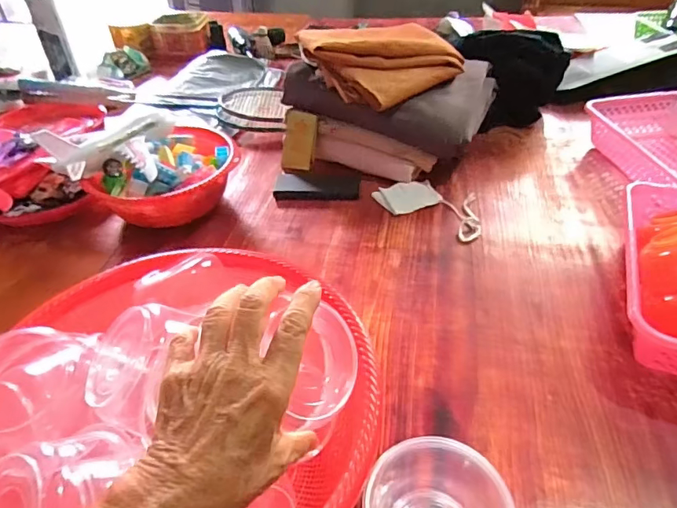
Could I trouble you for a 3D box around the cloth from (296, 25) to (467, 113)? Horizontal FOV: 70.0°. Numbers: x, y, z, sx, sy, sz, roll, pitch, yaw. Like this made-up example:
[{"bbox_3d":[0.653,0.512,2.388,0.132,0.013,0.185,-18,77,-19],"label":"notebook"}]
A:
[{"bbox_3d":[0.066,-0.349,0.854,0.235,0.070,0.238,-30,47,-28],"label":"cloth"}]

